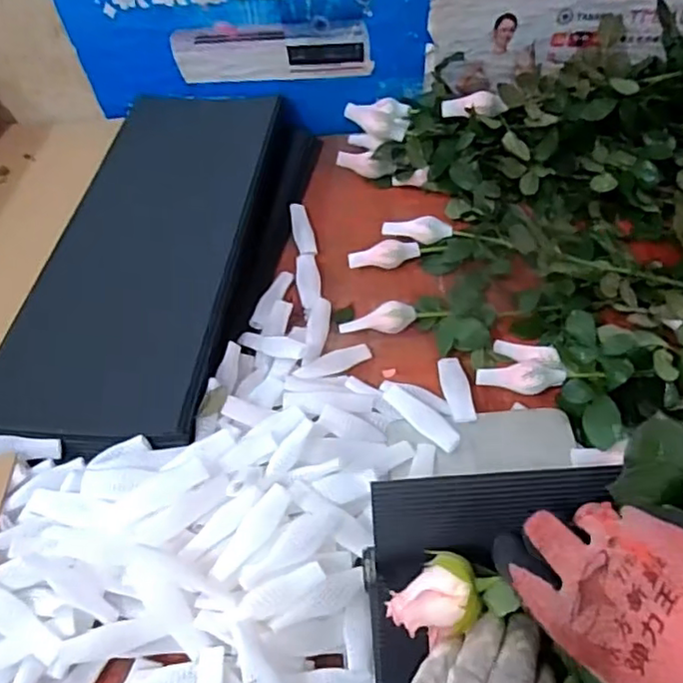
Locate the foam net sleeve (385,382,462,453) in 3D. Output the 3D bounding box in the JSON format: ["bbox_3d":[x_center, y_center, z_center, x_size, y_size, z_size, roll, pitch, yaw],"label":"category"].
[{"bbox_3d":[0.077,0.076,0.602,0.023,0.019,0.088,-38,59,-21],"label":"foam net sleeve"}]

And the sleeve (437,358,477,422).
[{"bbox_3d":[0.117,0.049,0.625,0.028,0.009,0.090,-6,39,1],"label":"sleeve"}]

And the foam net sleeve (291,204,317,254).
[{"bbox_3d":[-0.050,-0.142,0.793,0.025,0.010,0.098,-12,53,-4],"label":"foam net sleeve"}]

